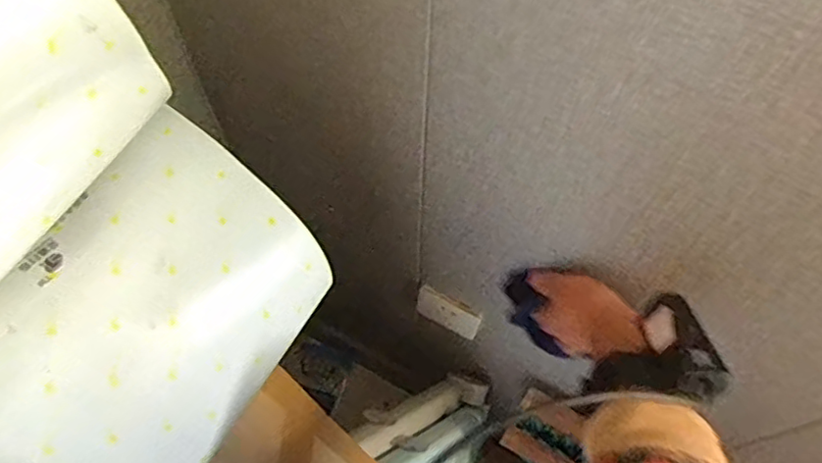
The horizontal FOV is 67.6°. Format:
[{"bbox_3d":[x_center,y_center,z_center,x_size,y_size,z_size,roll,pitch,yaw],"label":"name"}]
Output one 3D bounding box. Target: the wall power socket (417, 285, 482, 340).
[{"bbox_3d":[0.048,0.105,0.792,0.084,0.085,0.007,28,65,12],"label":"wall power socket"}]

